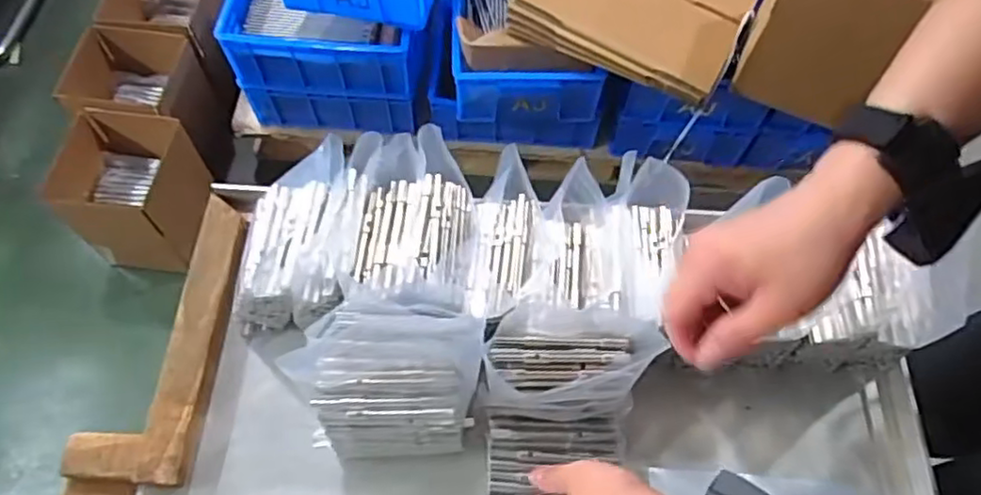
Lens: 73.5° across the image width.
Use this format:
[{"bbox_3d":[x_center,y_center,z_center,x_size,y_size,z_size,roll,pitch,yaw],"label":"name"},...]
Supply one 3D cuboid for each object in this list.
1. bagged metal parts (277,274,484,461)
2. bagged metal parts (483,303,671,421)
[{"bbox_3d":[-0.087,0.106,0.562,0.151,0.114,0.124,2,63,0],"label":"bagged metal parts"},{"bbox_3d":[0.067,0.096,0.558,0.138,0.061,0.086,3,63,0],"label":"bagged metal parts"}]

